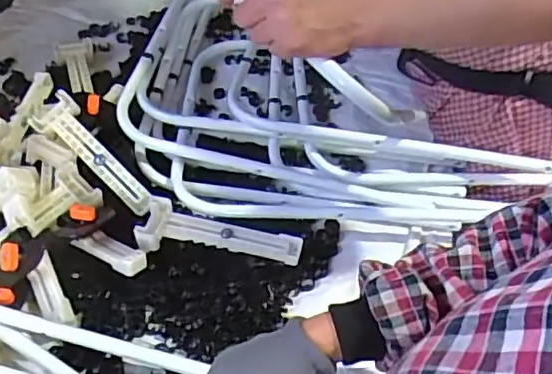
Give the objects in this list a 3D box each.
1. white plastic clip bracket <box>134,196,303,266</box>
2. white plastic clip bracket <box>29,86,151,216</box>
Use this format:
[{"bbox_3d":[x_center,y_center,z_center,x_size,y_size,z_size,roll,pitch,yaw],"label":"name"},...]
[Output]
[{"bbox_3d":[-0.067,0.058,0.752,0.196,0.032,0.067,7,49,6],"label":"white plastic clip bracket"},{"bbox_3d":[-0.239,-0.043,0.802,0.058,0.023,0.210,-44,80,-9],"label":"white plastic clip bracket"}]

